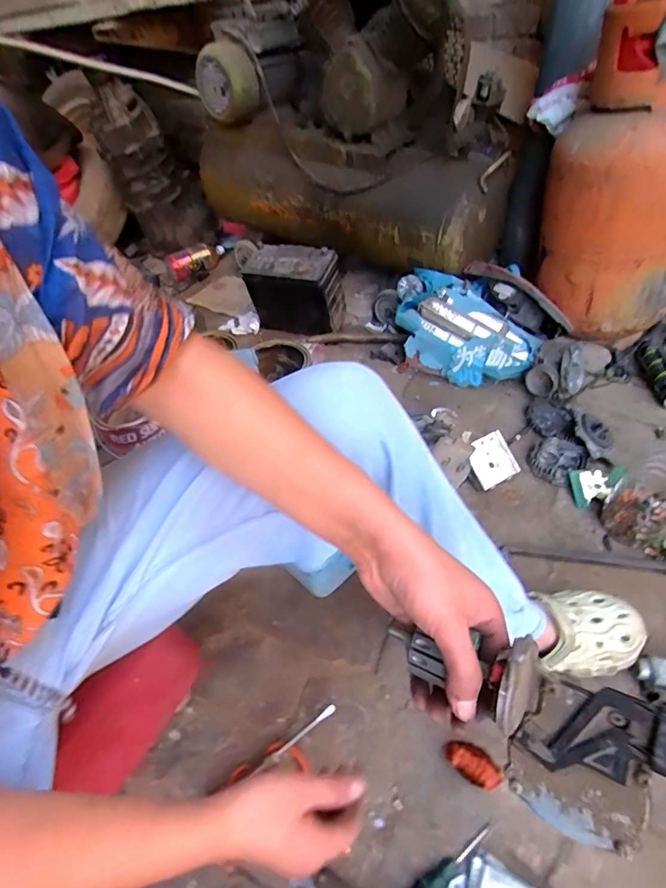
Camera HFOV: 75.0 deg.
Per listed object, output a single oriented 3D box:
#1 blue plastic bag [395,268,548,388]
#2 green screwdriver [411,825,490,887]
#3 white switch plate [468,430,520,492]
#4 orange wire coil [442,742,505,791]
[{"bbox_3d":[0.288,-0.259,1.034,0.368,0.167,0.180,33,57,31],"label":"blue plastic bag"},{"bbox_3d":[0.128,0.464,0.477,0.118,0.026,0.019,-28,50,-20],"label":"green screwdriver"},{"bbox_3d":[0.298,0.030,0.816,0.076,0.012,0.088,-28,77,12],"label":"white switch plate"},{"bbox_3d":[0.171,0.393,0.532,0.070,0.027,0.035,21,52,24],"label":"orange wire coil"}]

